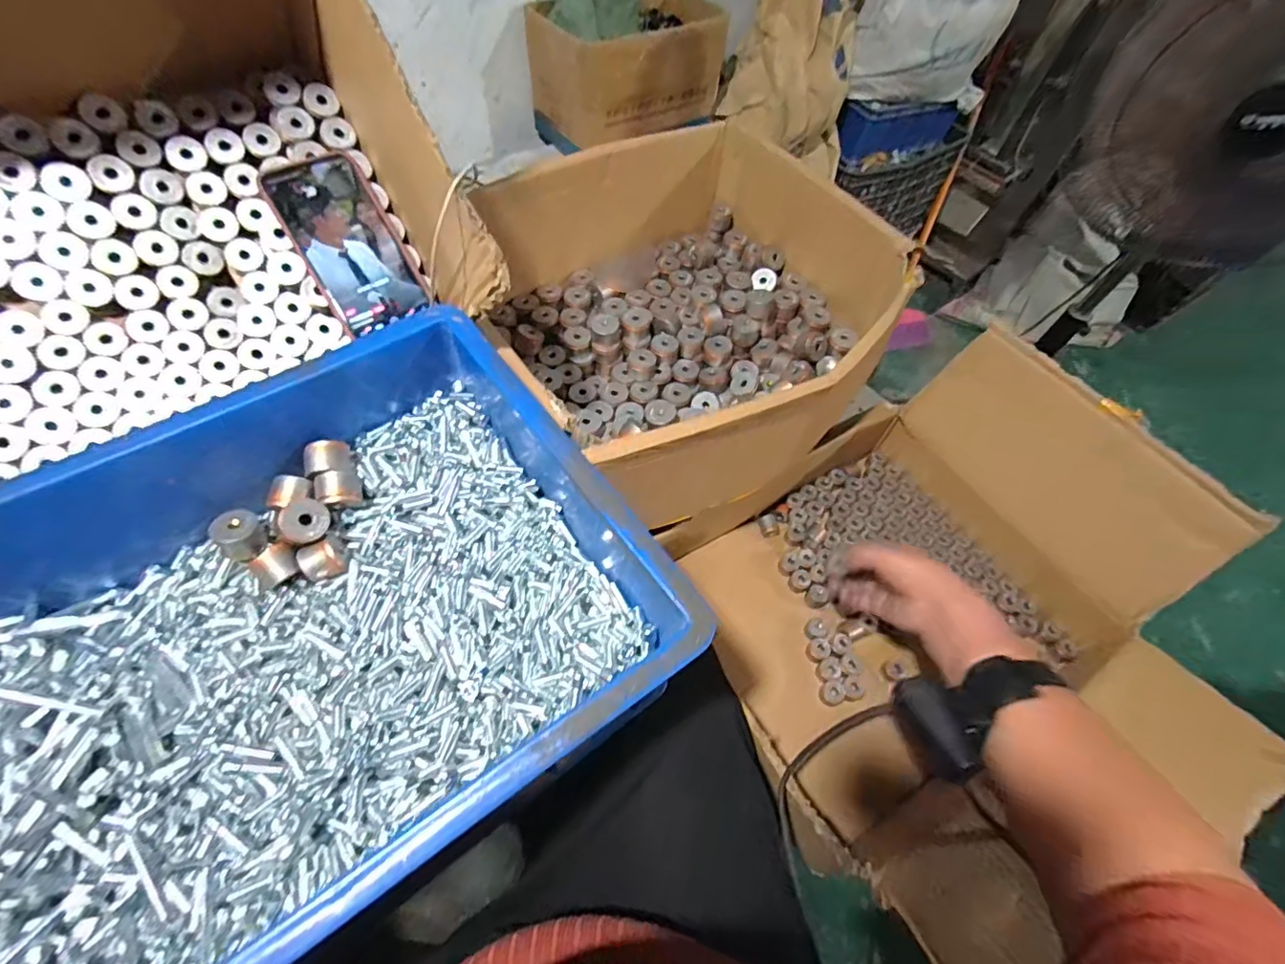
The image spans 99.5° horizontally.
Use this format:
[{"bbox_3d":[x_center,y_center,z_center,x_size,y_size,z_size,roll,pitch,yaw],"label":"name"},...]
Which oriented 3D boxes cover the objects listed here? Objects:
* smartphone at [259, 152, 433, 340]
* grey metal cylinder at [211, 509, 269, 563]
[{"bbox_3d":[-0.251,-0.205,0.465,0.078,0.010,0.142,-32,101,-22],"label":"smartphone"},{"bbox_3d":[-0.271,0.035,0.368,0.027,0.024,0.025,41,64,19],"label":"grey metal cylinder"}]

